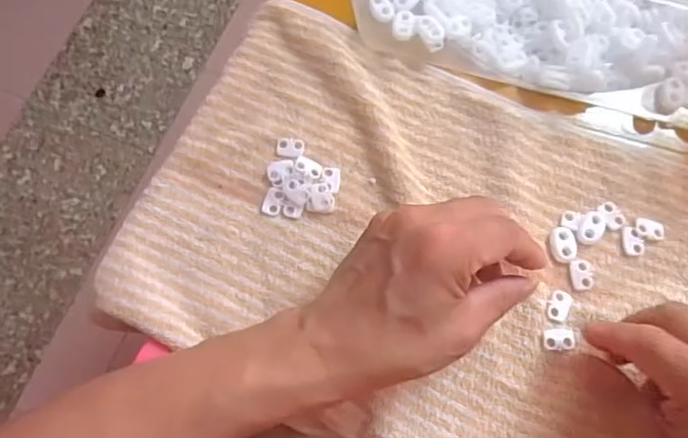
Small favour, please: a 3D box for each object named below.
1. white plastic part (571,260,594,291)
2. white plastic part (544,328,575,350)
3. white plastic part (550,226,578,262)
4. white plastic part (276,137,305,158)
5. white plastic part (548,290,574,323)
[{"bbox_3d":[0.148,0.034,0.352,0.014,0.004,0.019,-5,73,-1],"label":"white plastic part"},{"bbox_3d":[0.130,0.072,0.342,0.018,0.004,0.013,-1,73,0],"label":"white plastic part"},{"bbox_3d":[0.138,0.016,0.358,0.015,0.005,0.022,-1,73,0],"label":"white plastic part"},{"bbox_3d":[-0.036,-0.048,0.381,0.019,0.005,0.015,8,73,3],"label":"white plastic part"},{"bbox_3d":[0.132,0.053,0.347,0.013,0.004,0.019,27,75,8],"label":"white plastic part"}]

